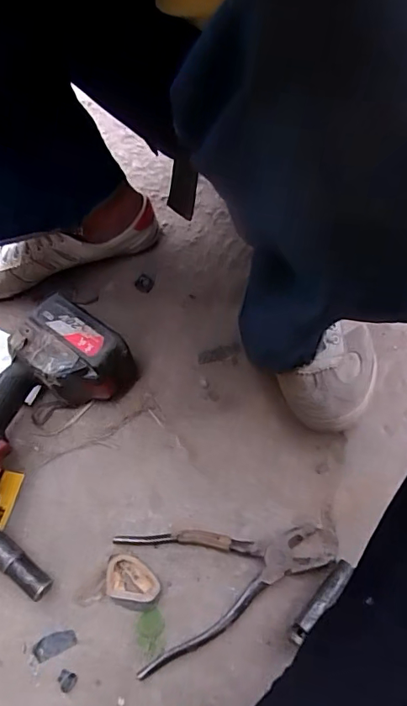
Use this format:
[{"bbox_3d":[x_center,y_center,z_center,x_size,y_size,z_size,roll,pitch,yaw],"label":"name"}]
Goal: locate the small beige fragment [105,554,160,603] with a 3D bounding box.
[{"bbox_3d":[-0.062,0.201,0.431,0.046,0.013,0.034,8,58,4],"label":"small beige fragment"}]

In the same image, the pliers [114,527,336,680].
[{"bbox_3d":[0.026,0.192,0.439,0.192,0.017,0.107,-16,60,-10],"label":"pliers"}]

